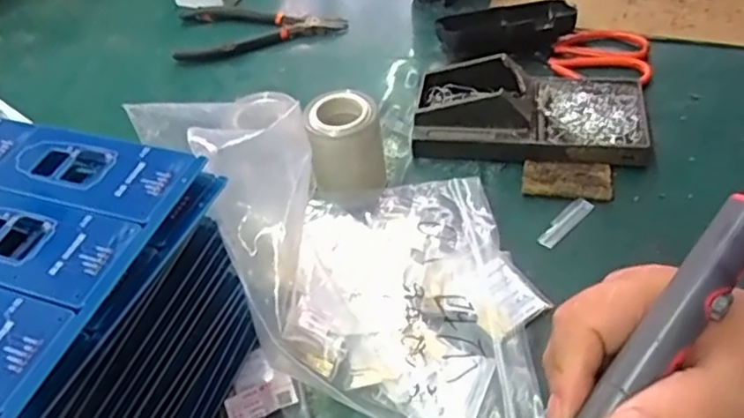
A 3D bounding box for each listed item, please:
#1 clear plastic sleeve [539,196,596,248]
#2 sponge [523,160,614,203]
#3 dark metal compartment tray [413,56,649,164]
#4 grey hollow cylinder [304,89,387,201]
[{"bbox_3d":[0.123,0.008,0.411,0.047,0.004,0.012,-38,55,-25],"label":"clear plastic sleeve"},{"bbox_3d":[0.131,-0.021,0.431,0.057,0.005,0.031,5,49,10],"label":"sponge"},{"bbox_3d":[0.111,-0.074,0.455,0.159,0.032,0.085,0,48,6],"label":"dark metal compartment tray"},{"bbox_3d":[-0.016,-0.039,0.426,0.049,0.063,0.049,-10,48,-3],"label":"grey hollow cylinder"}]

